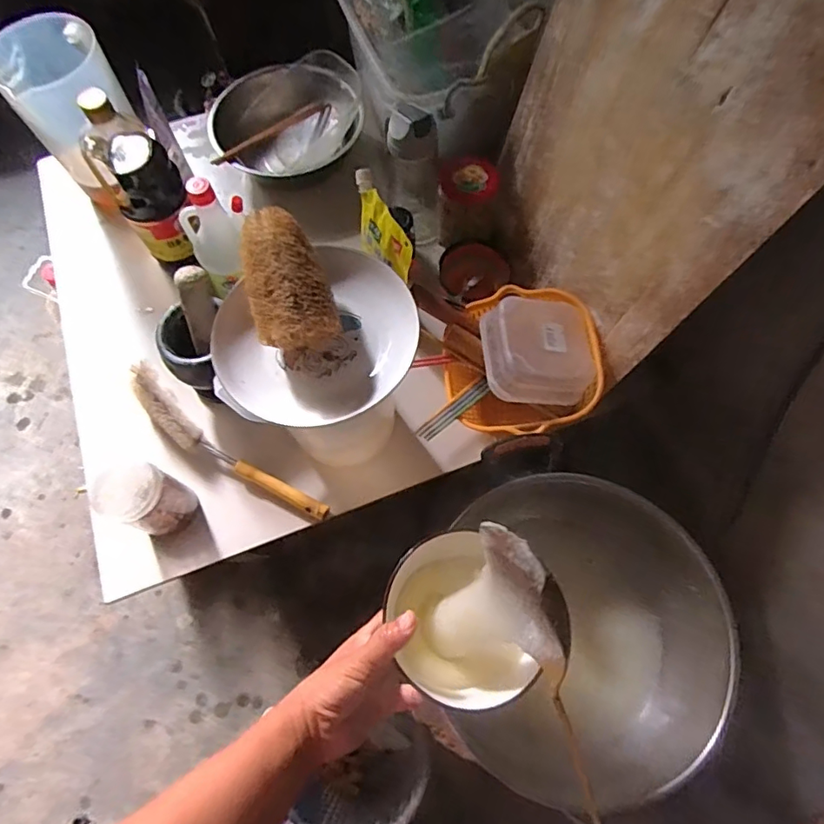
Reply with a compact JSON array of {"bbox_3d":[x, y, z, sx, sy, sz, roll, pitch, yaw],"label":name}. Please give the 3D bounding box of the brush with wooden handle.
[{"bbox_3d":[-0.251,0.050,0.698,0.325,0.052,0.057,34,73,15],"label":"brush with wooden handle"}]

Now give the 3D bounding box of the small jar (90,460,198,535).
[{"bbox_3d":[-0.316,0.106,0.642,0.066,0.106,0.069,-1,68,3],"label":"small jar"}]

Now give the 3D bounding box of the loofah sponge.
[{"bbox_3d":[-0.118,-0.116,0.508,0.076,0.084,0.130,-18,68,-4],"label":"loofah sponge"}]

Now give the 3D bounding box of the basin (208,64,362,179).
[{"bbox_3d":[-0.208,-0.478,0.900,0.231,0.080,0.231,-1,68,3],"label":"basin"}]

